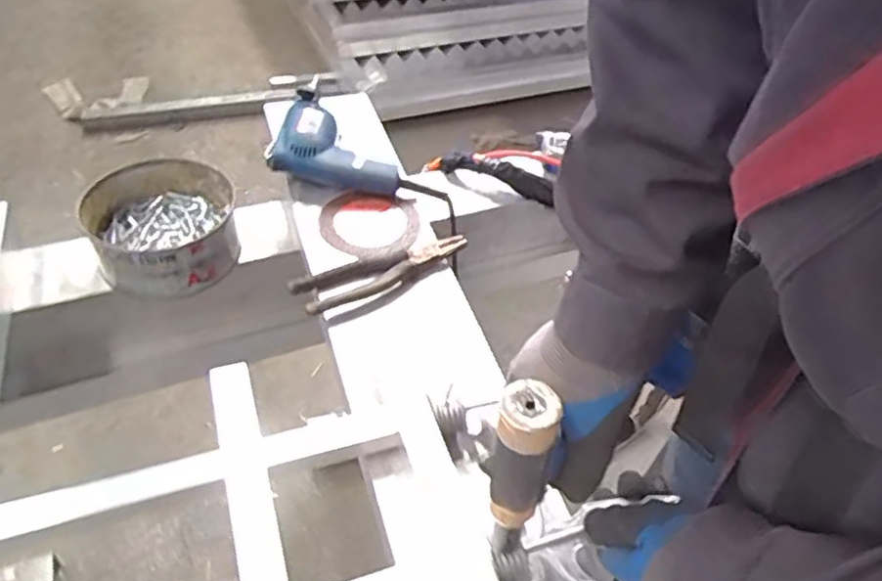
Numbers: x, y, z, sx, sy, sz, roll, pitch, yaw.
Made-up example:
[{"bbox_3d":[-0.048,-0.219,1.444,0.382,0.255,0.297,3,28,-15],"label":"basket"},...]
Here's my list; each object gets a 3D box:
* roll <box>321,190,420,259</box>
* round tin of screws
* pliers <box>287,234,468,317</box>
[{"bbox_3d":[-0.085,-0.074,0.826,0.116,0.028,0.131,-6,46,-10],"label":"roll"},{"bbox_3d":[-0.321,-0.079,0.811,0.164,0.065,0.170,2,45,-2],"label":"round tin of screws"},{"bbox_3d":[-0.064,-0.026,0.754,0.197,0.019,0.055,-24,52,-26],"label":"pliers"}]

